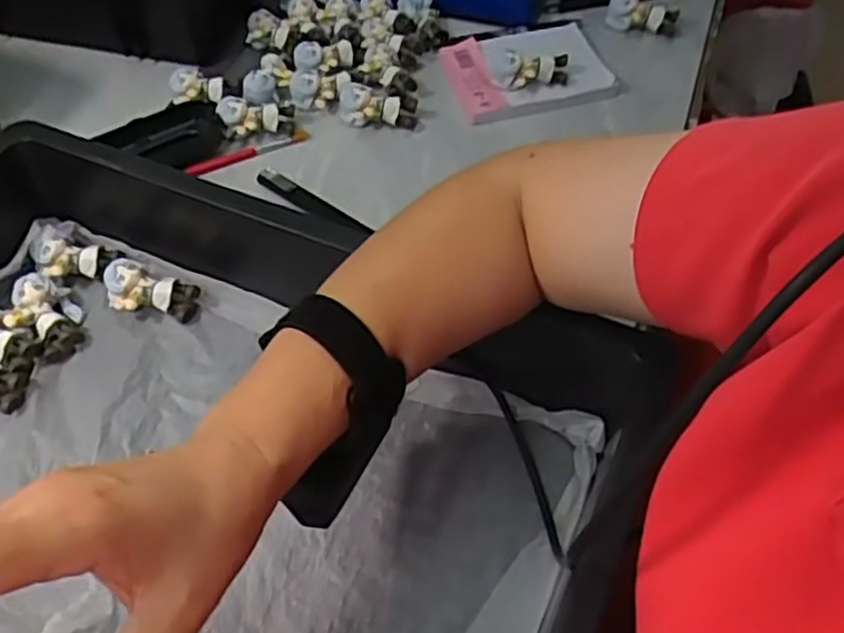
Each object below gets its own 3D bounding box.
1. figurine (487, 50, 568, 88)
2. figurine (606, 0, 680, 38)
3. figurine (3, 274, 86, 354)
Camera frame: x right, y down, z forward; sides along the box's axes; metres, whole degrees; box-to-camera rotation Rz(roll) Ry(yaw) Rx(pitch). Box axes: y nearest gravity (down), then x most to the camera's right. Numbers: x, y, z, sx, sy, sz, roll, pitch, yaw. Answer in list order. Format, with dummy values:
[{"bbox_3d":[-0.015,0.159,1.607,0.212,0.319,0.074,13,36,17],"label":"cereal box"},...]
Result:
[{"bbox_3d":[0.085,-0.198,0.596,0.061,0.022,0.028,7,54,4],"label":"figurine"},{"bbox_3d":[0.188,-0.256,0.638,0.059,0.023,0.034,11,54,7],"label":"figurine"},{"bbox_3d":[-0.249,-0.002,0.494,0.041,0.025,0.060,-31,60,-21],"label":"figurine"}]

